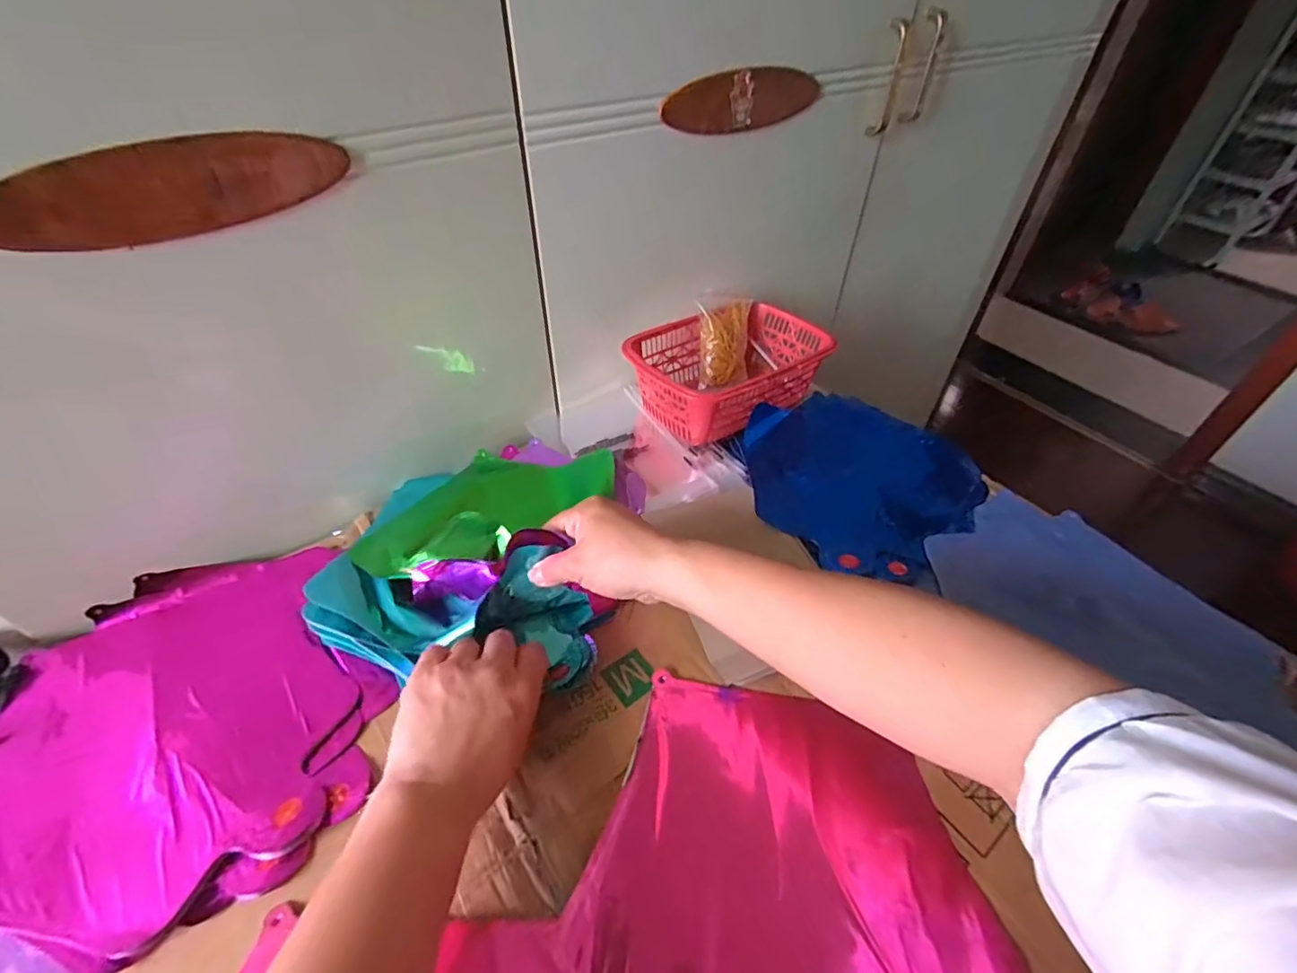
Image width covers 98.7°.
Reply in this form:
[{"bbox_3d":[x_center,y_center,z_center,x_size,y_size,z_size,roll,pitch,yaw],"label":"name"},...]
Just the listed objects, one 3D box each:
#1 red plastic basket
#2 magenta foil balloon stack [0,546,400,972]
[{"bbox_3d":[0.091,-0.122,0.605,0.216,0.074,0.144,-21,48,-21],"label":"red plastic basket"},{"bbox_3d":[-0.317,0.152,0.368,0.243,0.007,0.257,-21,48,-21],"label":"magenta foil balloon stack"}]

